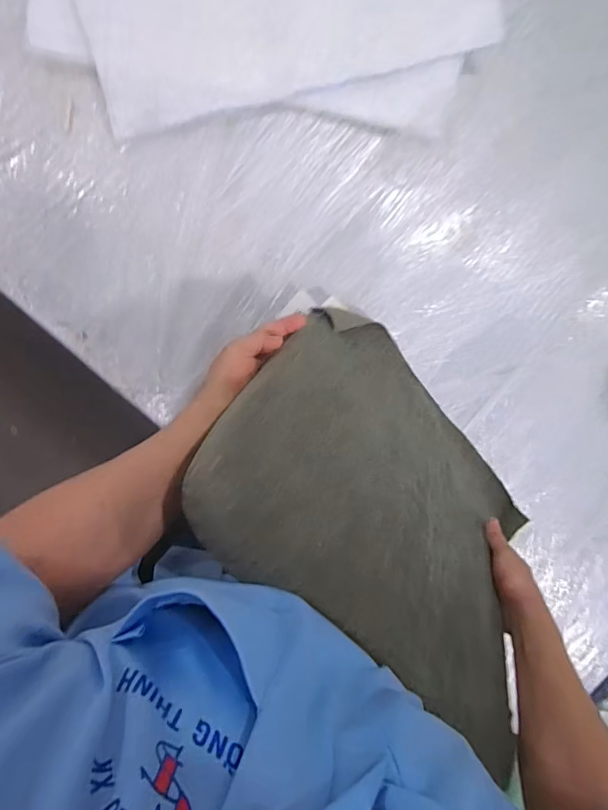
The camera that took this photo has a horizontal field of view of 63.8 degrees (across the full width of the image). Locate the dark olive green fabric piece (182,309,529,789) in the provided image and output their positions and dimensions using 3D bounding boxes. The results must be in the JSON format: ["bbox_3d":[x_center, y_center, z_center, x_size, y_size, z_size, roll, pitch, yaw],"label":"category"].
[{"bbox_3d":[0.109,0.101,0.564,0.043,0.435,0.421,-35,104,31],"label":"dark olive green fabric piece"}]

